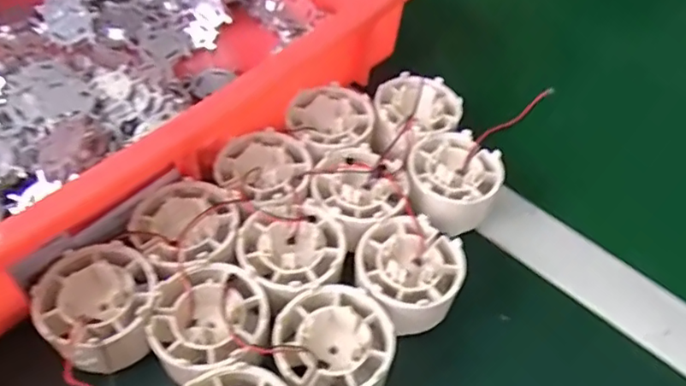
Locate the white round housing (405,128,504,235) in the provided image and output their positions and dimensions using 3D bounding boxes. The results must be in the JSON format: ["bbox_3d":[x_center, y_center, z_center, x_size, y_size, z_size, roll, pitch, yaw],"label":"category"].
[{"bbox_3d":[0.062,-0.007,0.330,0.051,0.032,0.055,2,51,-2],"label":"white round housing"}]

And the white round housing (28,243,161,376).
[{"bbox_3d":[-0.111,0.054,0.266,0.050,0.031,0.053,2,51,-2],"label":"white round housing"}]

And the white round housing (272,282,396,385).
[{"bbox_3d":[-0.005,0.071,0.260,0.051,0.032,0.051,2,51,-2],"label":"white round housing"}]

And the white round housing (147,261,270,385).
[{"bbox_3d":[-0.061,0.061,0.264,0.050,0.031,0.050,2,51,-2],"label":"white round housing"}]

